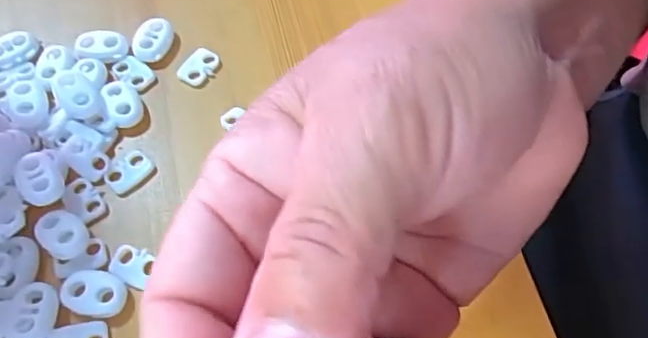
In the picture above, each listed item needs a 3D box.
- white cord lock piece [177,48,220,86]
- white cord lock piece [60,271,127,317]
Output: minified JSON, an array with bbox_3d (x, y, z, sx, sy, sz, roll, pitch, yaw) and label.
[{"bbox_3d":[-0.054,-0.044,0.250,0.014,0.004,0.018,32,65,16],"label":"white cord lock piece"},{"bbox_3d":[-0.079,0.043,0.198,0.022,0.004,0.015,7,61,3],"label":"white cord lock piece"}]

